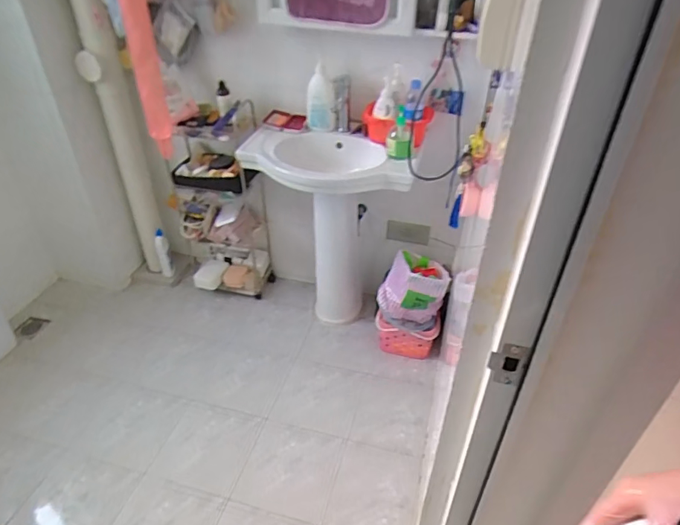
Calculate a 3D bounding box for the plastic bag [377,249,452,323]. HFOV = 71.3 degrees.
[{"bbox_3d":[0.272,0.084,1.729,0.231,0.198,0.202,12,39,12],"label":"plastic bag"}]

